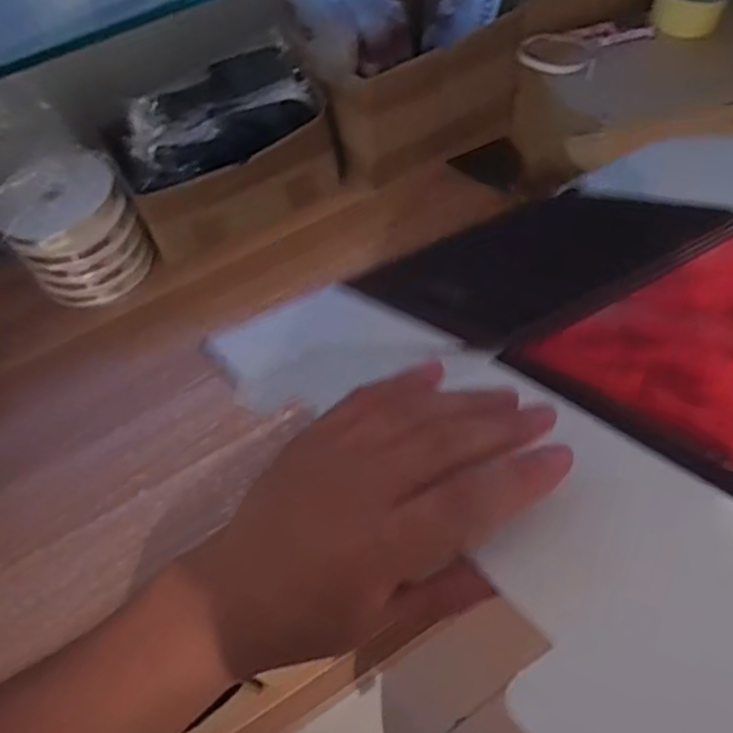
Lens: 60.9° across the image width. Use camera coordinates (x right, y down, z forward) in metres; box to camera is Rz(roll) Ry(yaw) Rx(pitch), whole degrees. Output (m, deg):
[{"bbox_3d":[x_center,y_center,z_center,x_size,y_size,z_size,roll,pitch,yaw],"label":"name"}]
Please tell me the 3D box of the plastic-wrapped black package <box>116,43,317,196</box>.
[{"bbox_3d":[-0.184,-0.303,0.755,0.248,0.059,0.121,-31,59,-14],"label":"plastic-wrapped black package"}]

